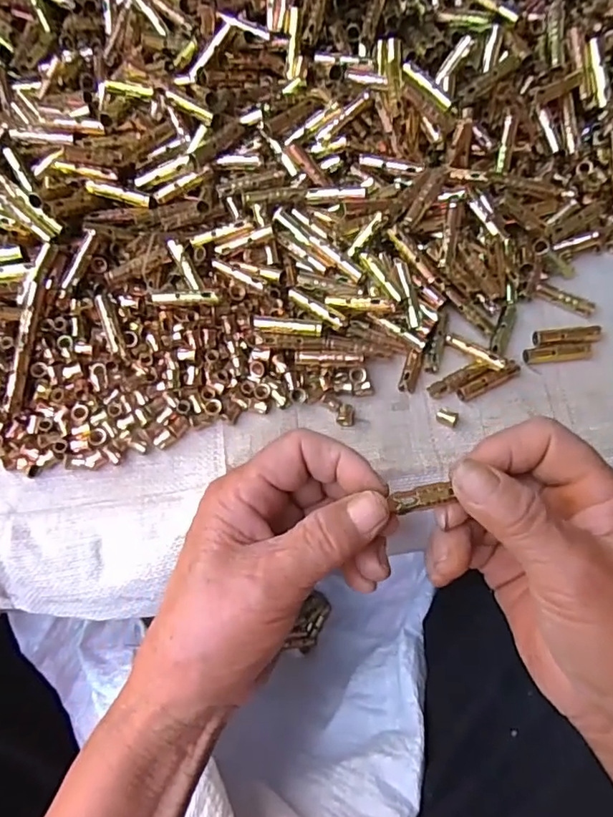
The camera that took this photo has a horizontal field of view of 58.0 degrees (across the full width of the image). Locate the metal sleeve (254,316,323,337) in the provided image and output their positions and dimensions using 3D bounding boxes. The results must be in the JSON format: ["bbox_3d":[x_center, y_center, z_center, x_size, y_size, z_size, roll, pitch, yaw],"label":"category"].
[{"bbox_3d":[-0.011,-0.047,0.320,0.039,0.011,0.010,8,75,-1],"label":"metal sleeve"}]

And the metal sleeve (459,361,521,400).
[{"bbox_3d":[0.108,-0.017,0.325,0.042,0.007,0.008,-28,78,-10],"label":"metal sleeve"}]

